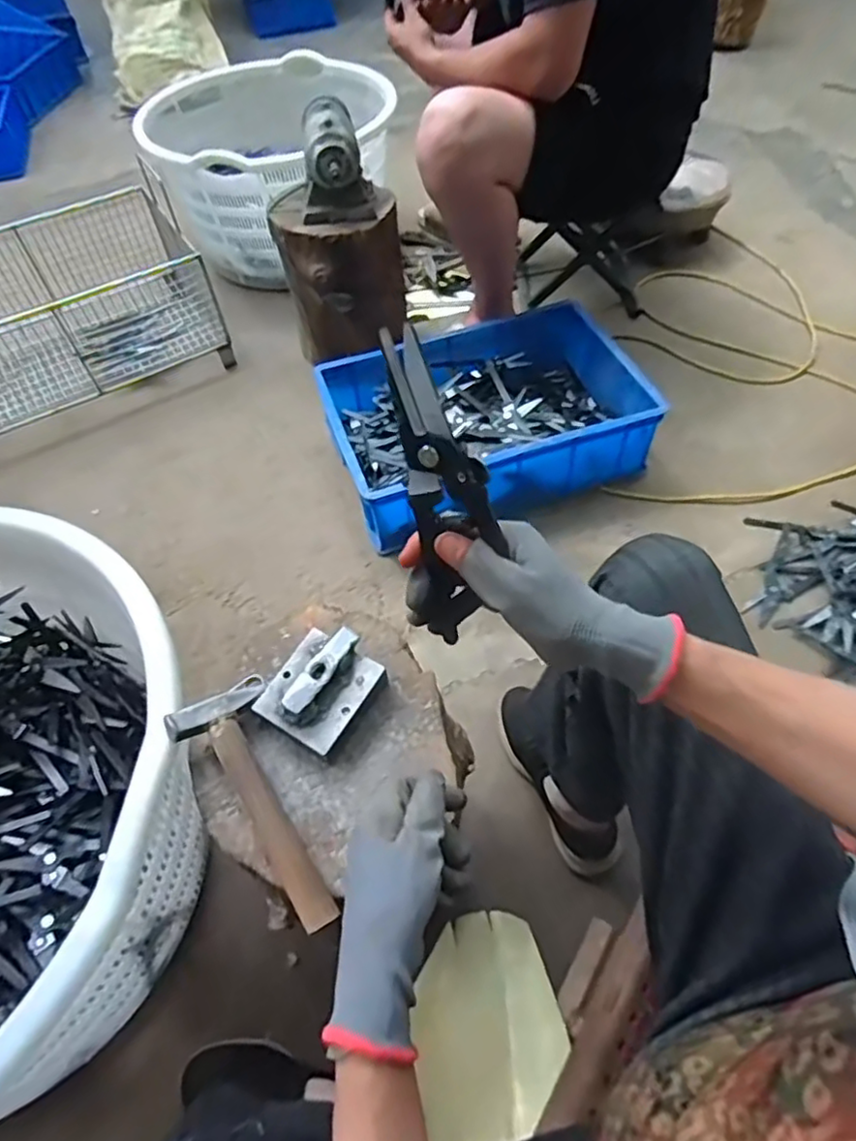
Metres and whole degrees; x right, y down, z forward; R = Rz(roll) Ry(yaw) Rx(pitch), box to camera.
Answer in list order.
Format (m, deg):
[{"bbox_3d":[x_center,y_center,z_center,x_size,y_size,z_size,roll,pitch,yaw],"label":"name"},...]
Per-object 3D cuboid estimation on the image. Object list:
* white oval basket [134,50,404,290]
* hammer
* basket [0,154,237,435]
[{"bbox_3d":[-0.368,-0.975,1.551,0.583,0.283,0.600,13,56,11],"label":"white oval basket"},{"bbox_3d":[-0.134,0.194,0.530,0.075,0.031,0.206,-30,71,-16],"label":"hammer"},{"bbox_3d":[-0.800,-0.569,1.324,0.616,0.274,0.460,-27,58,-16],"label":"basket"}]

